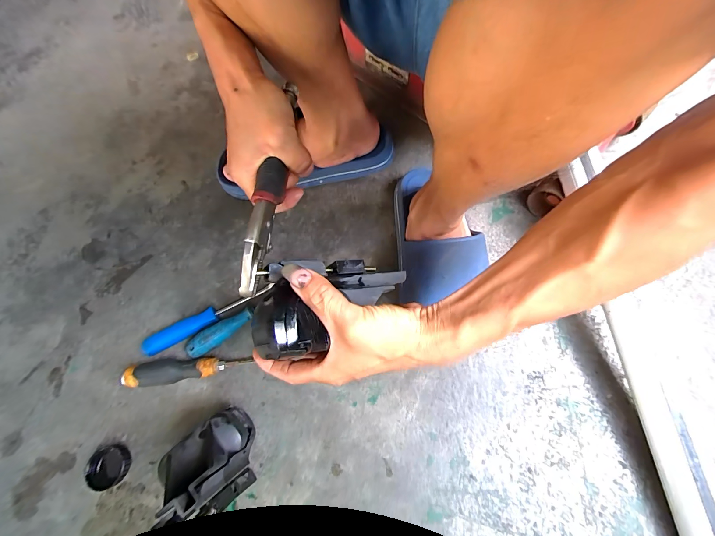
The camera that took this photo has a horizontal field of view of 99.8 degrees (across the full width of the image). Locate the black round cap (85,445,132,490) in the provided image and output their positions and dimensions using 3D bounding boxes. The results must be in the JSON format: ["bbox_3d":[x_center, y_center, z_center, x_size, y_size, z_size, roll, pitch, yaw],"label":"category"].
[{"bbox_3d":[-0.296,0.237,0.358,0.044,0.020,0.042,0,70,1],"label":"black round cap"}]

